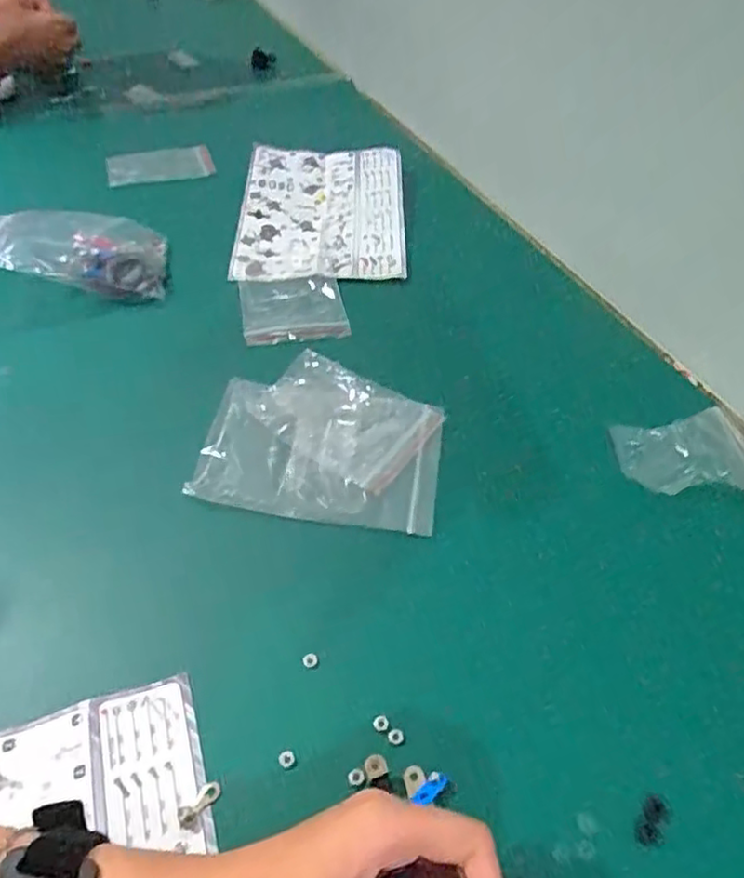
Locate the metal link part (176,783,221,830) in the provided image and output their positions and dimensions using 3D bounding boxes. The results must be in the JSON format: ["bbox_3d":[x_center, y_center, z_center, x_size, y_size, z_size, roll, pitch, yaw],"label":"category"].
[{"bbox_3d":[-0.083,0.175,0.310,0.010,0.004,0.022,29,53,23],"label":"metal link part"}]

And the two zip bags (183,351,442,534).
[{"bbox_3d":[-0.035,-0.003,0.459,0.167,0.014,0.133,9,48,6],"label":"two zip bags"}]

